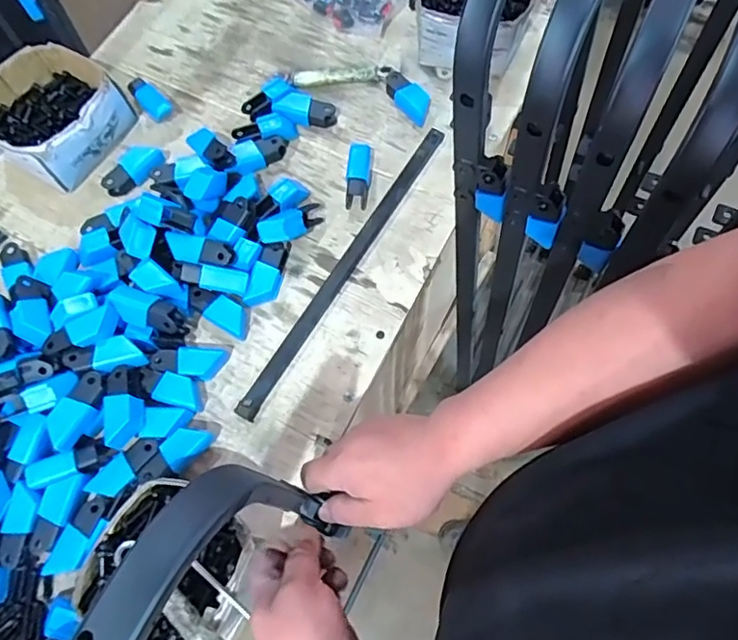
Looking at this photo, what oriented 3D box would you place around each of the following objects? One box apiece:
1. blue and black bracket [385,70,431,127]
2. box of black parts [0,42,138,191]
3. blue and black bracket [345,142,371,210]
[{"bbox_3d":[0.051,-0.309,0.760,0.034,0.035,0.090,-38,72,-12],"label":"blue and black bracket"},{"bbox_3d":[-0.426,-0.275,0.754,0.177,0.079,0.165,32,74,13],"label":"box of black parts"},{"bbox_3d":[-0.013,-0.183,0.718,0.029,0.033,0.086,3,69,3],"label":"blue and black bracket"}]

